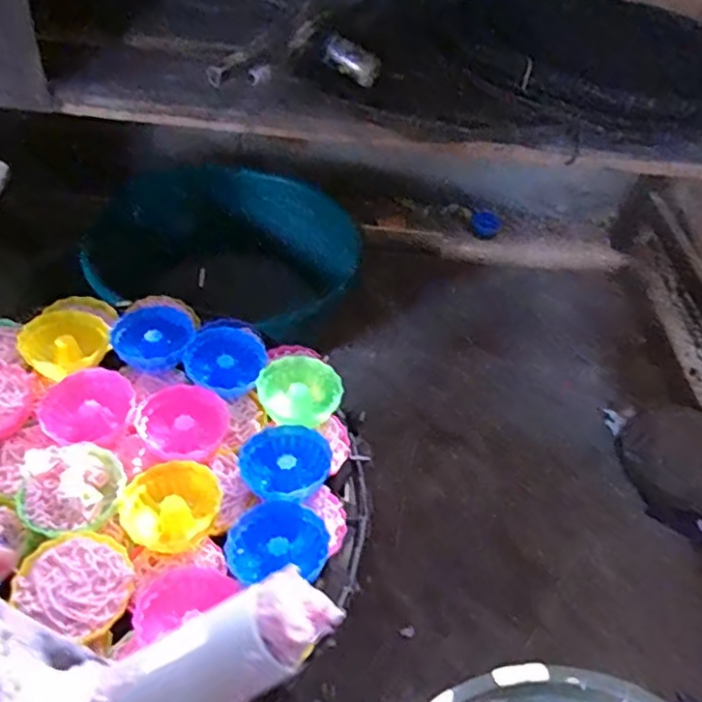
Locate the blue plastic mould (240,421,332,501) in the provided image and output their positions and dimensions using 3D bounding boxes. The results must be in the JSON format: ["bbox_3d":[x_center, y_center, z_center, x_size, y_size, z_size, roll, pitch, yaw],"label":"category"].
[{"bbox_3d":[-0.044,0.077,0.432,0.062,0.020,0.057,4,46,-4],"label":"blue plastic mould"}]

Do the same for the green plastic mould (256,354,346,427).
[{"bbox_3d":[-0.038,0.029,0.473,0.061,0.018,0.057,2,46,-5],"label":"green plastic mould"}]

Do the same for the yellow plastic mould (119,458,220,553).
[{"bbox_3d":[-0.117,0.100,0.411,0.050,0.026,0.059,26,49,17],"label":"yellow plastic mould"}]

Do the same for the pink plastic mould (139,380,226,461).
[{"bbox_3d":[-0.119,0.051,0.450,0.059,0.022,0.054,4,46,-4],"label":"pink plastic mould"}]

